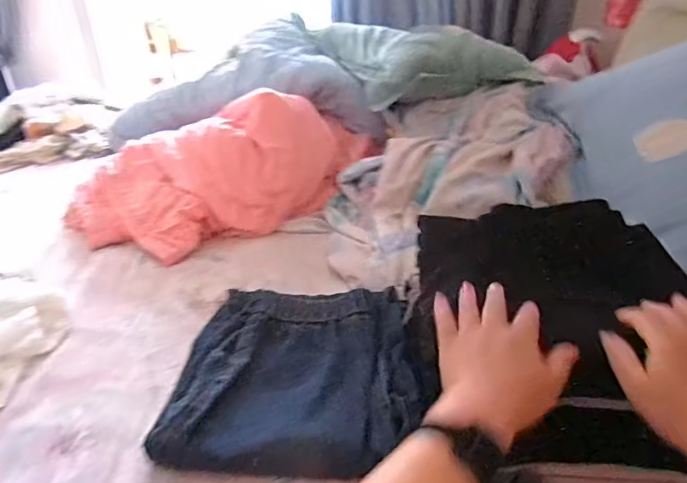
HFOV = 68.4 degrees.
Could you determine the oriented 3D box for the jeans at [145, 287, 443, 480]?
[{"bbox_3d":[-0.045,0.146,0.622,0.287,0.053,0.276,3,31,4],"label":"jeans"}]

